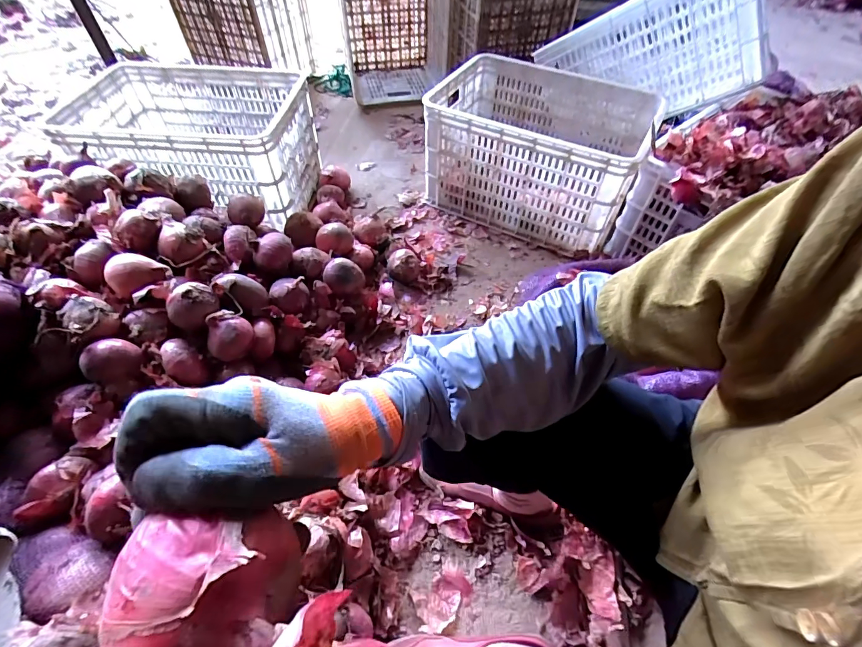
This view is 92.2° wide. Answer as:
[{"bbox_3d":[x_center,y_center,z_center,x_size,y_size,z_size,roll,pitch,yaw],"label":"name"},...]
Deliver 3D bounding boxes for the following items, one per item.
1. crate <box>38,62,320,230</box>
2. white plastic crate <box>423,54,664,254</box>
[{"bbox_3d":[-0.614,-0.486,1.116,0.548,0.249,0.400,1,54,-1],"label":"crate"},{"bbox_3d":[0.286,-0.475,1.137,0.509,0.293,0.407,24,56,15],"label":"white plastic crate"}]

